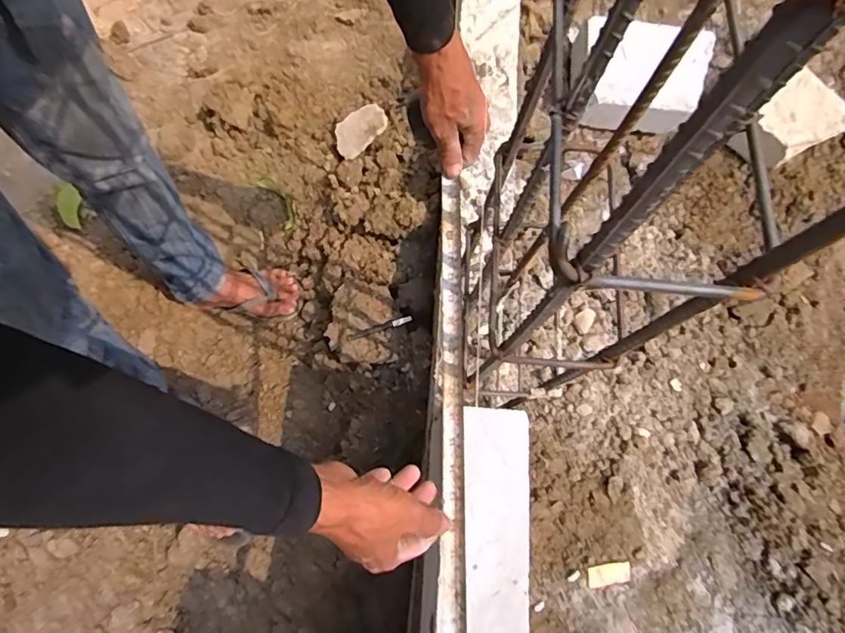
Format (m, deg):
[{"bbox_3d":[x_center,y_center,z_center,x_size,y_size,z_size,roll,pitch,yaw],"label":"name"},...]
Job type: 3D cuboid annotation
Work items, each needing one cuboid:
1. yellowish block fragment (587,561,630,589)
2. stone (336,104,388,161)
[{"bbox_3d":[0.284,0.392,0.795,0.072,0.004,0.031,-4,84,-14],"label":"yellowish block fragment"},{"bbox_3d":[-0.137,-0.408,1.143,0.126,0.020,0.088,-38,78,6],"label":"stone"}]

